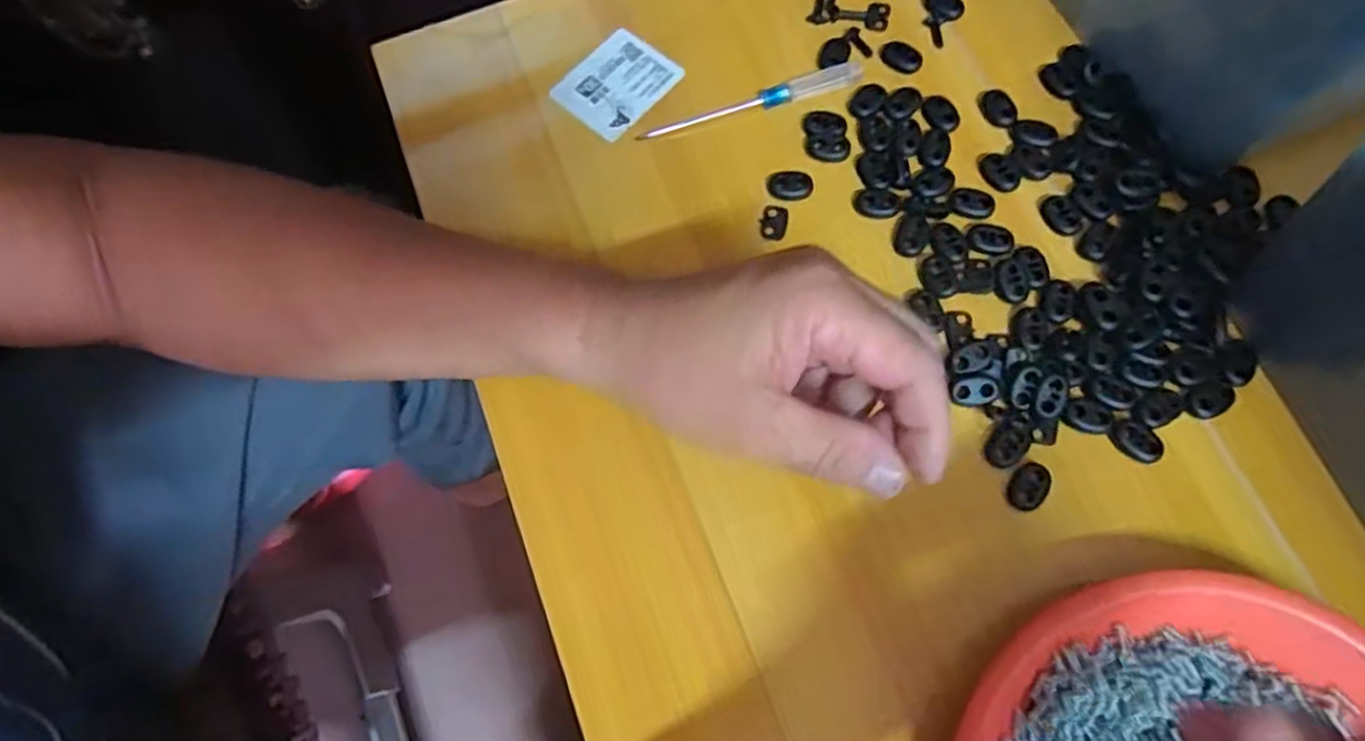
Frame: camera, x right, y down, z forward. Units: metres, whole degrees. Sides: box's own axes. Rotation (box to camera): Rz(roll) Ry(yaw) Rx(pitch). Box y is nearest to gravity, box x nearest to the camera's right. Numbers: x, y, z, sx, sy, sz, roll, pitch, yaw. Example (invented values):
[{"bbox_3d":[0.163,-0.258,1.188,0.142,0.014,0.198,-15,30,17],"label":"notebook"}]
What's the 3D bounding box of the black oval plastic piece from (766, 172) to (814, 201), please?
[{"bbox_3d":[0.054,-0.093,0.382,0.022,0.004,0.016,1,71,3],"label":"black oval plastic piece"}]

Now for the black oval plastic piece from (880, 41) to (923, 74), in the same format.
[{"bbox_3d":[0.117,-0.167,0.407,0.022,0.005,0.016,27,74,11],"label":"black oval plastic piece"}]

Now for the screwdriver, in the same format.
[{"bbox_3d":[0.037,-0.138,0.397,0.120,0.006,0.011,-19,71,-4],"label":"screwdriver"}]

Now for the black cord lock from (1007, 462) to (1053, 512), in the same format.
[{"bbox_3d":[0.150,0.050,0.330,0.021,0.006,0.015,-44,75,-12],"label":"black cord lock"}]

